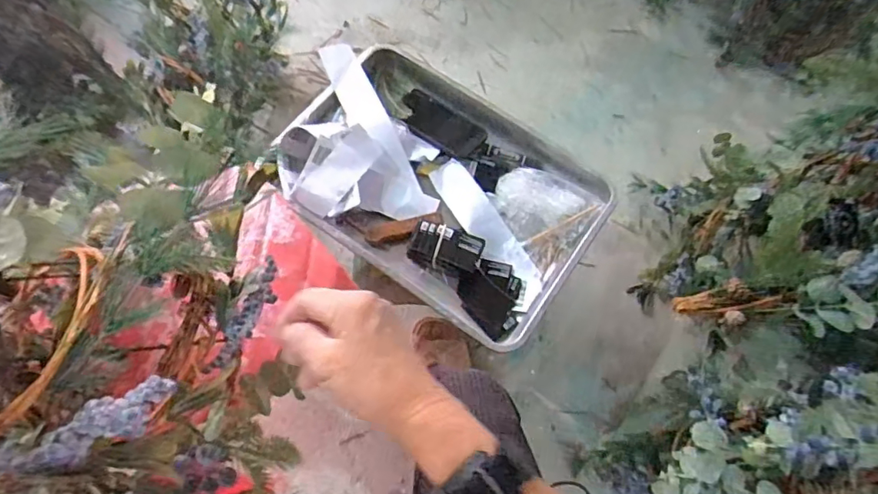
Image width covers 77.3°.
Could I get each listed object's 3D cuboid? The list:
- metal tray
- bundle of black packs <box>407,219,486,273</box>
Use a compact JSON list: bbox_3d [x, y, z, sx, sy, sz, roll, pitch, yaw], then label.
[{"bbox_3d":[-0.011,-0.108,0.869,0.518,0.068,0.347,34,70,10],"label":"metal tray"},{"bbox_3d":[0.010,0.000,0.822,0.109,0.036,0.063,11,66,1],"label":"bundle of black packs"}]

